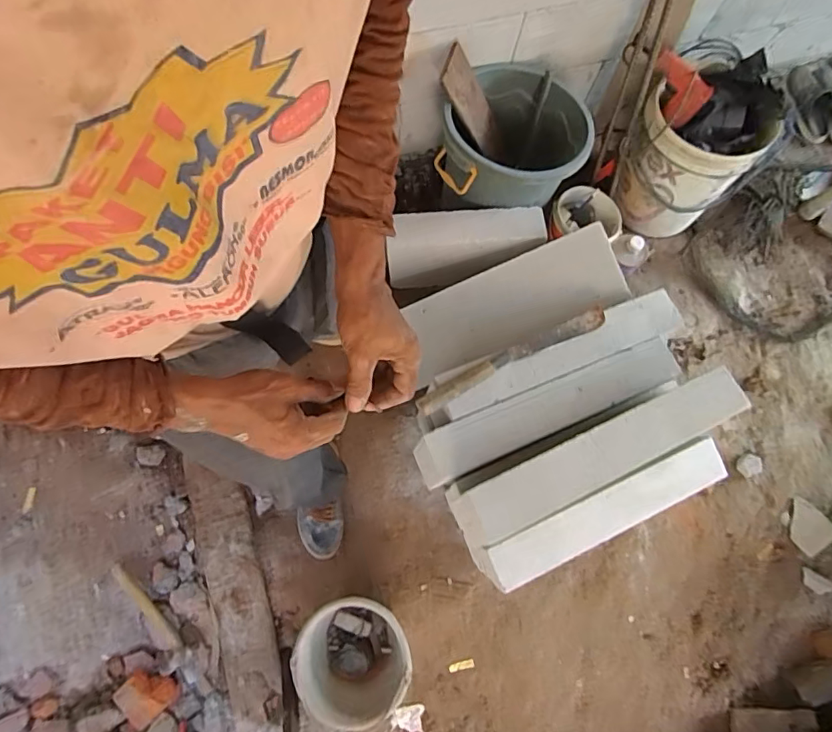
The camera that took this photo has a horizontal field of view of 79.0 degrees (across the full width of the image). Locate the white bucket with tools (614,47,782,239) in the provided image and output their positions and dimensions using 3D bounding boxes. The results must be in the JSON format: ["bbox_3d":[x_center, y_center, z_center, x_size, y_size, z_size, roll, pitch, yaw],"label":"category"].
[{"bbox_3d":[0.719,-0.592,1.414,0.318,0.429,0.302,24,74,3],"label":"white bucket with tools"}]

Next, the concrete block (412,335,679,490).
[{"bbox_3d":[0.260,0.115,1.134,0.558,0.163,0.116,-20,76,-9],"label":"concrete block"}]

